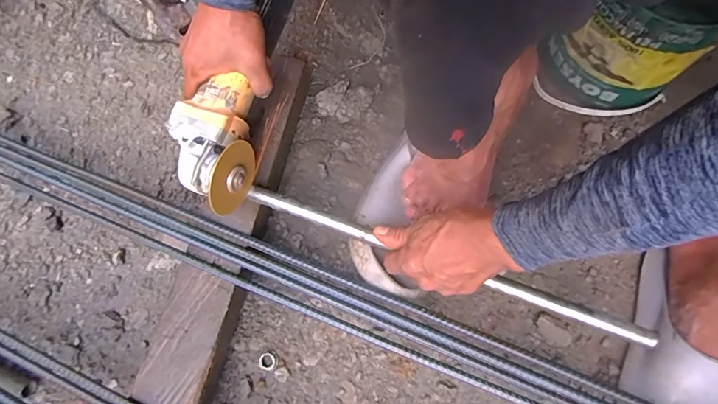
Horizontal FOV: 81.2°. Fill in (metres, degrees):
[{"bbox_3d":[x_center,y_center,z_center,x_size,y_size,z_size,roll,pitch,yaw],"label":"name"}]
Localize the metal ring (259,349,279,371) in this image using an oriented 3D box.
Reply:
[{"bbox_3d":[-0.110,0.194,0.511,0.023,0.004,0.024,-1,73,2],"label":"metal ring"}]

